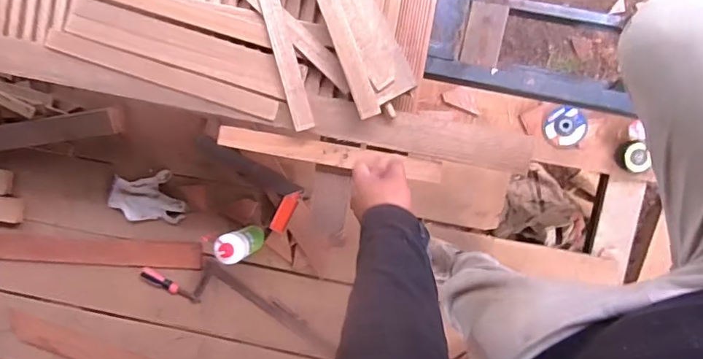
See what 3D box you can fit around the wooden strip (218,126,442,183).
[{"bbox_3d":[-0.038,-0.041,0.805,0.357,0.019,0.035,9,93,6],"label":"wooden strip"}]

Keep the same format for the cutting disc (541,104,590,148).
[{"bbox_3d":[0.505,-0.127,1.193,0.101,0.008,0.096,-9,95,3],"label":"cutting disc"}]

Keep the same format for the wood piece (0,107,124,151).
[{"bbox_3d":[-0.815,-0.117,1.289,0.499,0.036,0.070,-8,91,5],"label":"wood piece"}]

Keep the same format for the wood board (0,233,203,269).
[{"bbox_3d":[-0.684,0.184,1.322,0.595,0.029,0.075,1,92,5],"label":"wood board"}]

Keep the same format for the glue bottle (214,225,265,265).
[{"bbox_3d":[-0.256,0.148,1.183,0.064,0.200,0.070,0,92,5],"label":"glue bottle"}]

